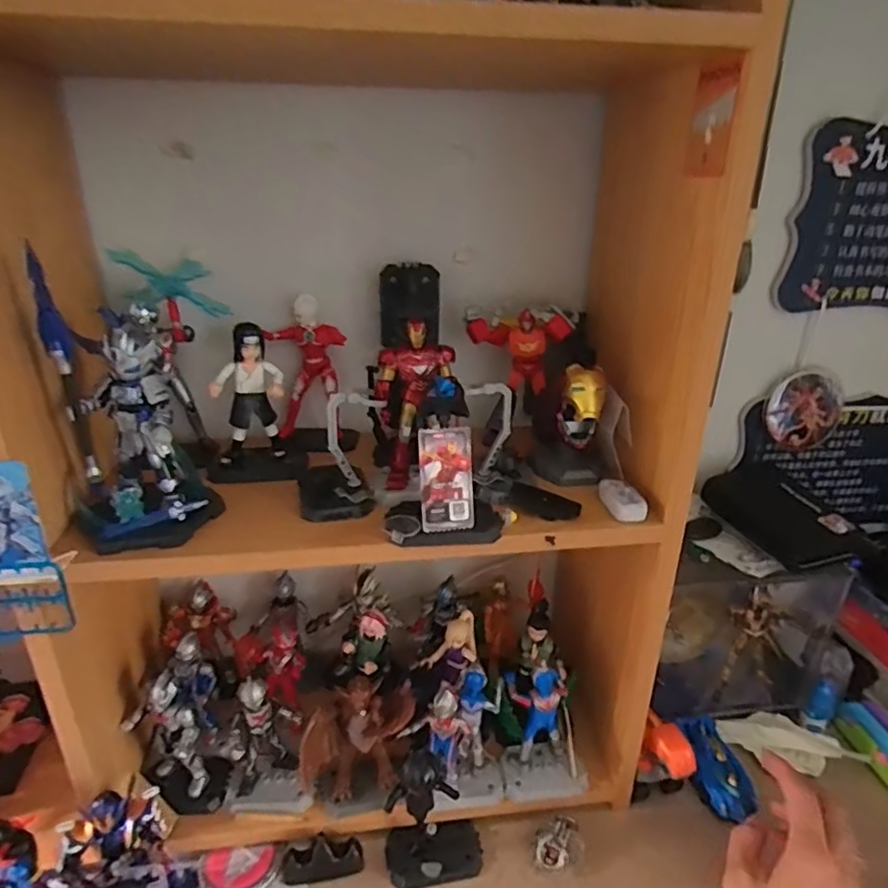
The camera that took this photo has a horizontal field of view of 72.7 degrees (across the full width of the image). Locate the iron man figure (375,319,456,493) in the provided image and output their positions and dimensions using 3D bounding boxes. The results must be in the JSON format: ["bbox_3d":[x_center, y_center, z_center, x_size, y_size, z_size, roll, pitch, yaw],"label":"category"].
[{"bbox_3d":[-0.017,-0.021,0.379,0.047,0.104,0.028,-2,24,-7],"label":"iron man figure"}]

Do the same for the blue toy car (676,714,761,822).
[{"bbox_3d":[0.221,0.259,0.491,0.040,0.023,0.083,0,24,-3],"label":"blue toy car"}]

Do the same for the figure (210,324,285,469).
[{"bbox_3d":[-0.132,-0.033,0.408,0.043,0.091,0.027,-4,24,-11],"label":"figure"}]

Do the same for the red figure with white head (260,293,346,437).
[{"bbox_3d":[-0.102,-0.057,0.455,0.054,0.104,0.026,-2,24,-7],"label":"red figure with white head"}]

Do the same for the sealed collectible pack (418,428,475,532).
[{"bbox_3d":[0.002,0.020,0.345,0.031,0.058,0.004,-4,8,-15],"label":"sealed collectible pack"}]

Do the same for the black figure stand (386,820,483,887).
[{"bbox_3d":[-0.006,0.293,0.432,0.066,0.010,0.038,-2,33,-8],"label":"black figure stand"}]

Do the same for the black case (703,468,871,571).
[{"bbox_3d":[0.278,0.057,0.514,0.057,0.033,0.129,-6,25,-15],"label":"black case"}]

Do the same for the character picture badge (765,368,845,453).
[{"bbox_3d":[0.326,-0.030,0.544,0.068,0.072,0.014,-4,24,-11],"label":"character picture badge"}]

